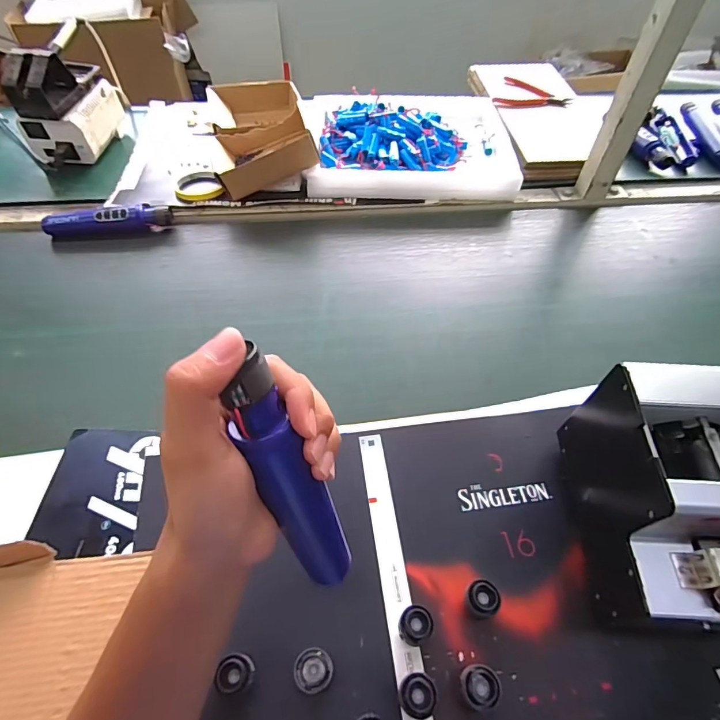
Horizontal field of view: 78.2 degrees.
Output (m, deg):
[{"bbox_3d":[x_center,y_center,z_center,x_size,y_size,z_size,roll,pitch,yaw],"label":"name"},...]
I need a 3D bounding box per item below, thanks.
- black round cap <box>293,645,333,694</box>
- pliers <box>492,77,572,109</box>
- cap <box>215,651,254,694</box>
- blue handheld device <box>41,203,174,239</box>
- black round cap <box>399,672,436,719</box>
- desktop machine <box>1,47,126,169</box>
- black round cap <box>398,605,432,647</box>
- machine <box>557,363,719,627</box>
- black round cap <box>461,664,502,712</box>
[{"bbox_3d":[-0.037,0.250,0.357,0.030,0.016,0.029,1,52,-1],"label":"black round cap"},{"bbox_3d":[0.350,-0.531,0.897,0.141,0.017,0.114,23,55,15],"label":"pliers"},{"bbox_3d":[-0.099,0.250,0.354,0.028,0.019,0.025,-13,54,-12],"label":"cap"},{"bbox_3d":[-0.389,-0.223,0.699,0.208,0.044,0.044,-5,53,-6],"label":"blue handheld device"},{"bbox_3d":[0.044,0.263,0.347,0.026,0.027,0.028,1,52,-1],"label":"black round cap"},{"bbox_3d":[-0.519,-0.456,0.785,0.115,0.155,0.177,7,54,3],"label":"desktop machine"},{"bbox_3d":[0.046,0.226,0.378,0.026,0.023,0.028,1,52,-1],"label":"black round cap"},{"bbox_3d":[0.276,0.121,0.379,0.125,0.159,0.175,3,52,0],"label":"machine"},{"bbox_3d":[0.096,0.261,0.353,0.033,0.022,0.029,-2,52,-4],"label":"black round cap"}]

